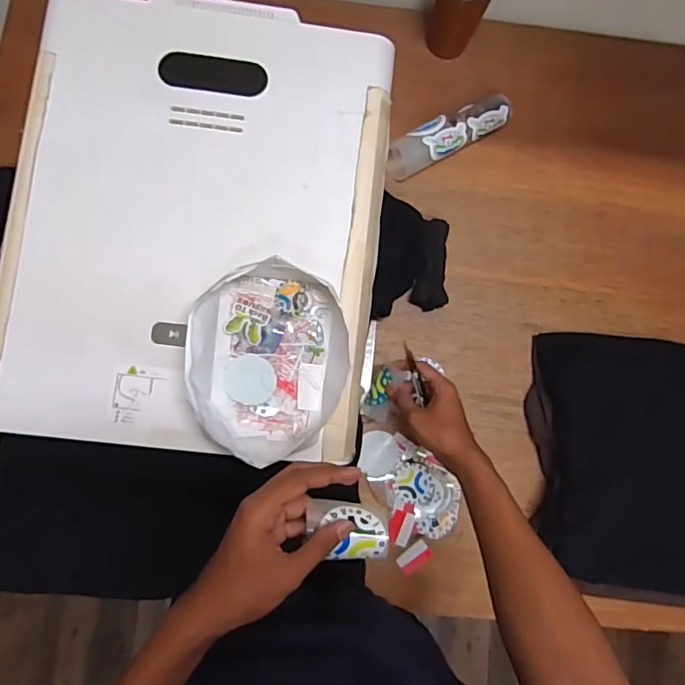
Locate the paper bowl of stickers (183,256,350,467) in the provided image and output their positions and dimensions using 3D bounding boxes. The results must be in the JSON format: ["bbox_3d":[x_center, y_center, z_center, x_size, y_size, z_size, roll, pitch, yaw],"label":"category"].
[{"bbox_3d":[-0.074,0.020,0.520,0.155,0.050,0.191,0,83,-4],"label":"paper bowl of stickers"}]

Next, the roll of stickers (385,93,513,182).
[{"bbox_3d":[0.155,-0.302,0.748,0.194,0.058,0.054,-29,86,-7],"label":"roll of stickers"}]

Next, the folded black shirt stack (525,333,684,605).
[{"bbox_3d":[0.517,0.185,0.701,0.526,0.070,0.362,10,82,-3],"label":"folded black shirt stack"}]

